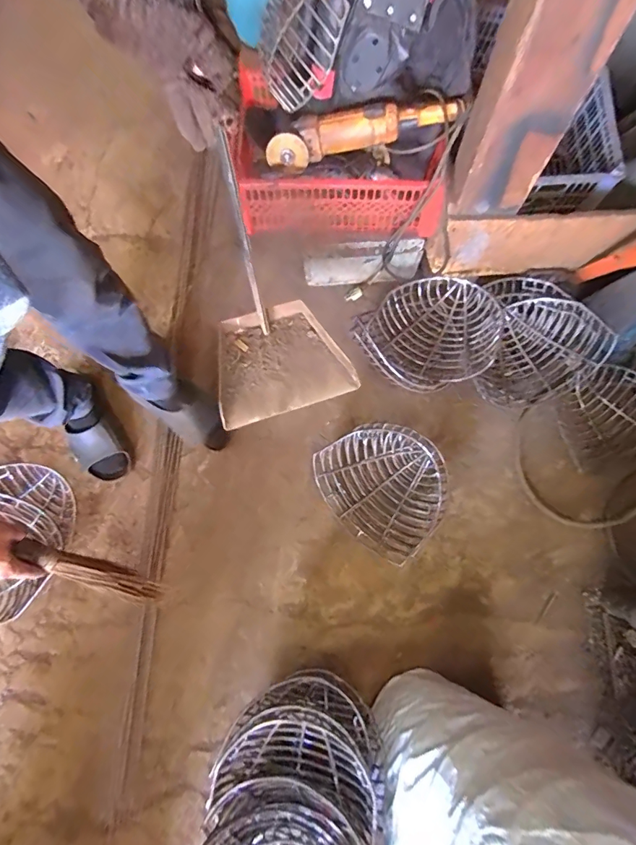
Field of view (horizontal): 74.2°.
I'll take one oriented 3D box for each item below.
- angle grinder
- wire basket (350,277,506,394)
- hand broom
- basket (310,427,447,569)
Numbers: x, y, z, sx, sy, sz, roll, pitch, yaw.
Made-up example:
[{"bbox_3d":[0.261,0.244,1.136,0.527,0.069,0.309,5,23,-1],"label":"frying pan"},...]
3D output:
[{"bbox_3d":[0.079,-0.572,0.822,0.365,0.085,0.074,-7,75,-2],"label":"angle grinder"},{"bbox_3d":[0.260,-0.206,0.971,0.333,0.099,0.259,-25,77,-7],"label":"wire basket"},{"bbox_3d":[-0.351,0.244,0.672,0.030,0.271,0.042,27,73,40],"label":"hand broom"},{"bbox_3d":[0.150,0.136,0.930,0.253,0.088,0.286,-40,77,-11],"label":"basket"}]

